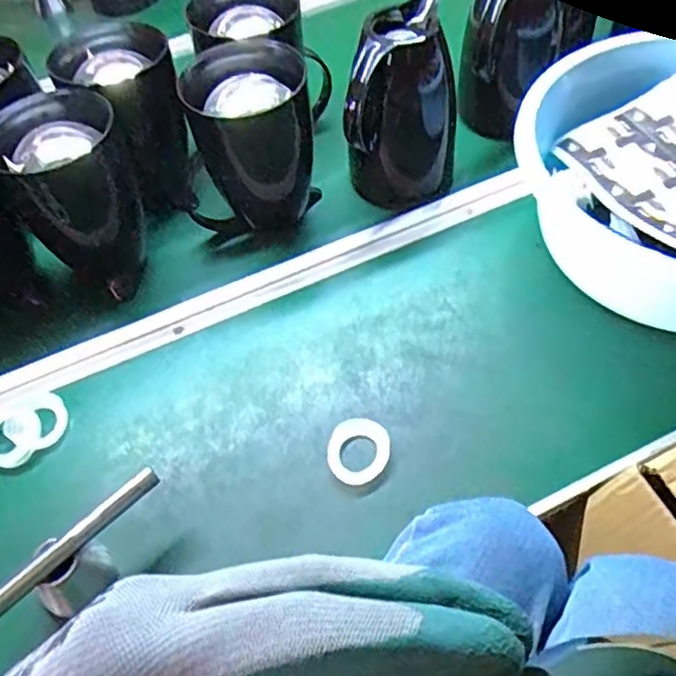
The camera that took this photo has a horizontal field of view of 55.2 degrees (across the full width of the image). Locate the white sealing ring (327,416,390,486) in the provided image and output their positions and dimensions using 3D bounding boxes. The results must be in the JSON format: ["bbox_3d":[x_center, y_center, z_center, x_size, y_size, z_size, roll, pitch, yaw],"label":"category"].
[{"bbox_3d":[0.018,0.103,0.587,0.052,0.016,0.059,23,59,21],"label":"white sealing ring"}]

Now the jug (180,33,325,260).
[{"bbox_3d":[-0.099,-0.216,0.732,0.141,0.206,0.124,-6,53,1],"label":"jug"}]

